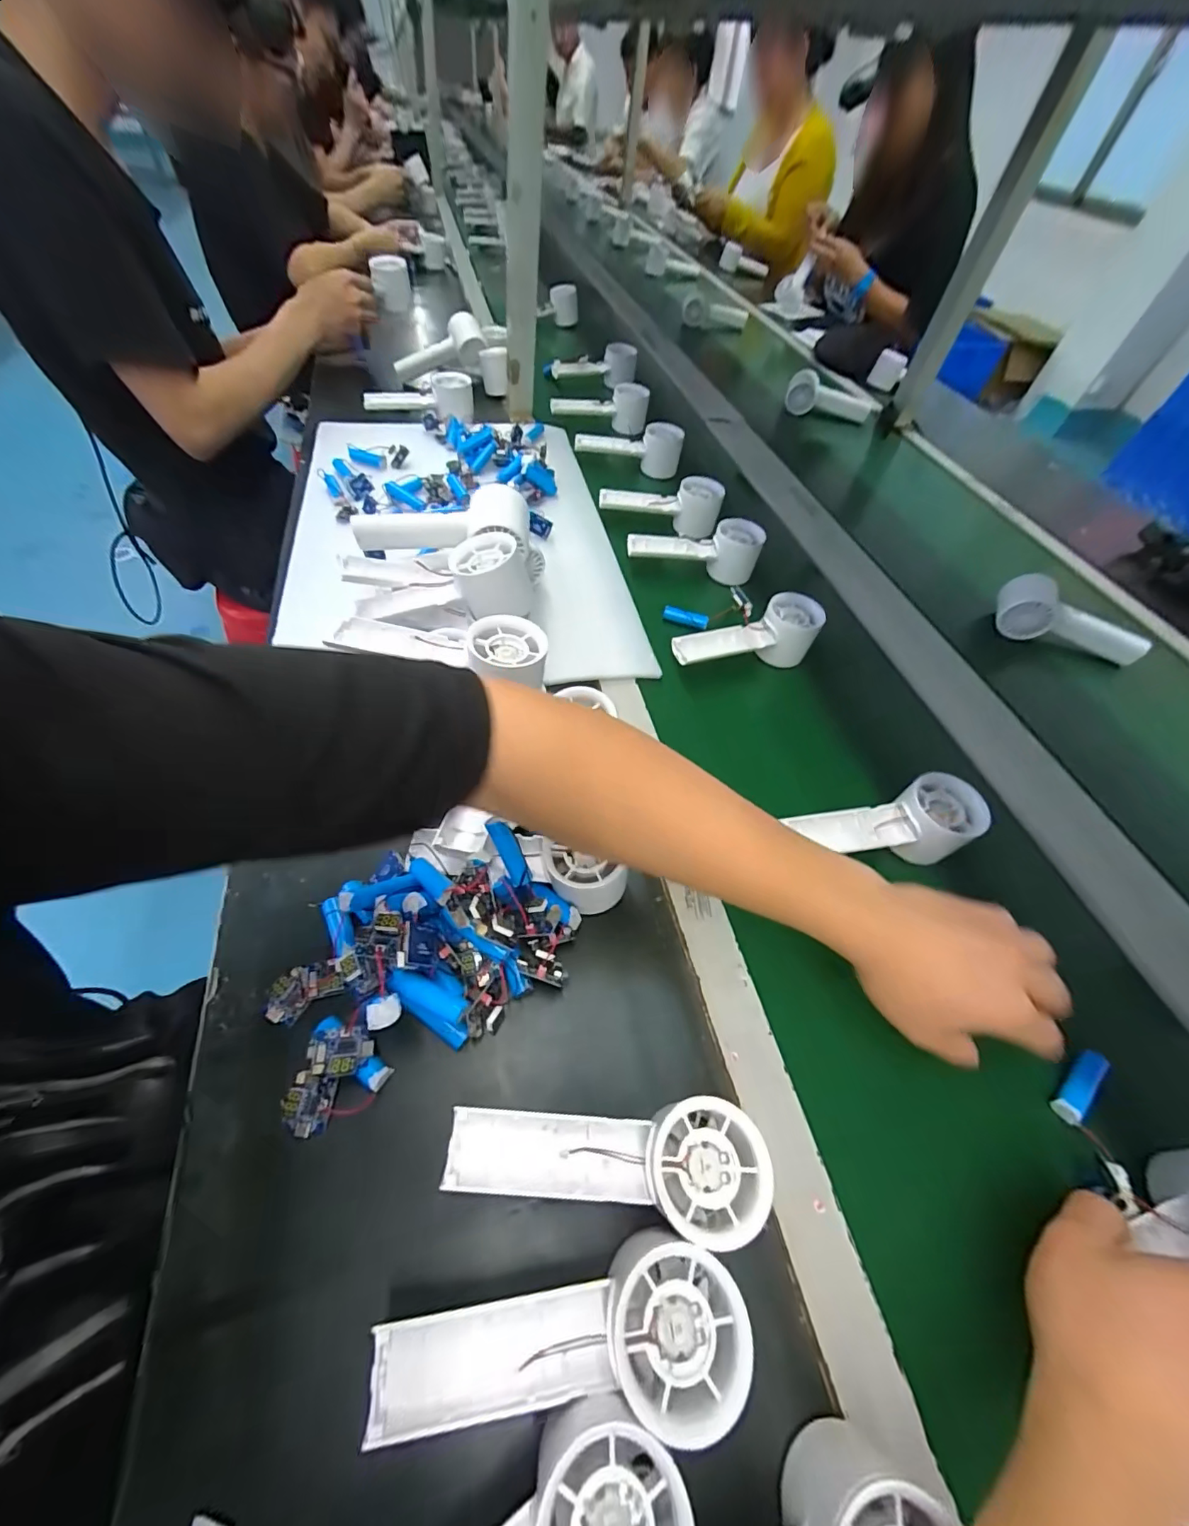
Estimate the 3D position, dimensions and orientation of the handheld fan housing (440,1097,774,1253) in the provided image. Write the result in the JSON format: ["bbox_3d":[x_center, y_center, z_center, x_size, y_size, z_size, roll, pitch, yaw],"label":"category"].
[{"bbox_3d":[0.003,0.205,0.262,0.160,0.053,0.058,6,54,-1],"label":"handheld fan housing"}]

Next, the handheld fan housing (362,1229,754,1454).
[{"bbox_3d":[-0.016,0.251,0.223,0.159,0.046,0.060,1,55,-5],"label":"handheld fan housing"}]

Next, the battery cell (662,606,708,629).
[{"bbox_3d":[0.103,-0.165,0.565,0.051,0.012,0.016,23,56,11],"label":"battery cell"}]

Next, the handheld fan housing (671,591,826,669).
[{"bbox_3d":[0.156,-0.133,0.524,0.156,0.051,0.052,-8,56,-11],"label":"handheld fan housing"}]

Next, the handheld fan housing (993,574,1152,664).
[{"bbox_3d":[0.563,-0.165,0.601,0.163,0.064,0.047,24,56,12],"label":"handheld fan housing"}]

